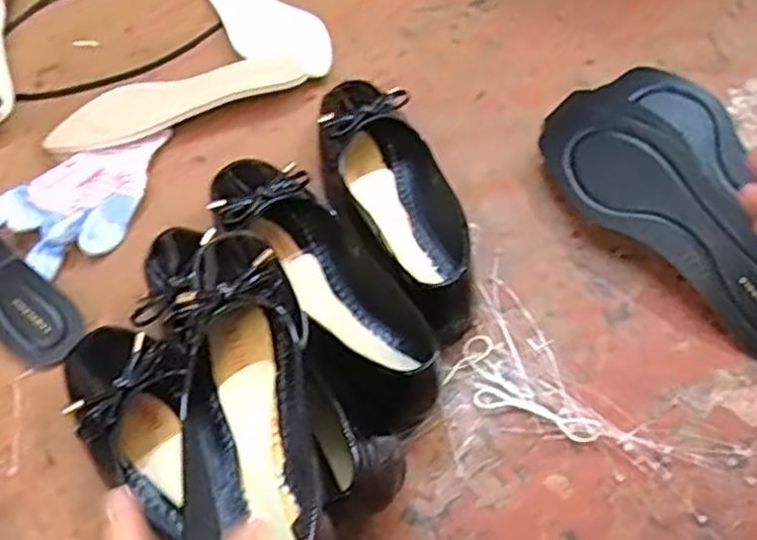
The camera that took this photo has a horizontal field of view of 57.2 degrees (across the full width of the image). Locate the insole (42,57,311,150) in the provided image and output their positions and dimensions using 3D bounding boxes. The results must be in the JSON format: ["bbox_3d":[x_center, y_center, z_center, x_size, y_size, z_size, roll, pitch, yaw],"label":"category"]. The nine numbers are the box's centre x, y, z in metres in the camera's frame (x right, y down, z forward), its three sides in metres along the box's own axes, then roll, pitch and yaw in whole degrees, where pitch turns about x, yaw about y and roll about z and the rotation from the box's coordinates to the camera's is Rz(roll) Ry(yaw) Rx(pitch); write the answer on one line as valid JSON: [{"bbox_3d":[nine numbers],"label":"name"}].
[{"bbox_3d":[-0.173,-0.144,0.599,0.216,0.019,0.057,-20,58,-9],"label":"insole"}]

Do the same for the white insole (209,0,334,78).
[{"bbox_3d":[-0.120,-0.251,0.684,0.076,0.007,0.236,-35,58,-13],"label":"white insole"}]

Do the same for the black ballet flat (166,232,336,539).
[{"bbox_3d":[-0.074,0.075,0.380,0.083,0.054,0.247,-16,56,-6],"label":"black ballet flat"}]

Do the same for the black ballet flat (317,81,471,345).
[{"bbox_3d":[0.010,-0.067,0.528,0.073,0.052,0.259,-20,58,-8],"label":"black ballet flat"}]

